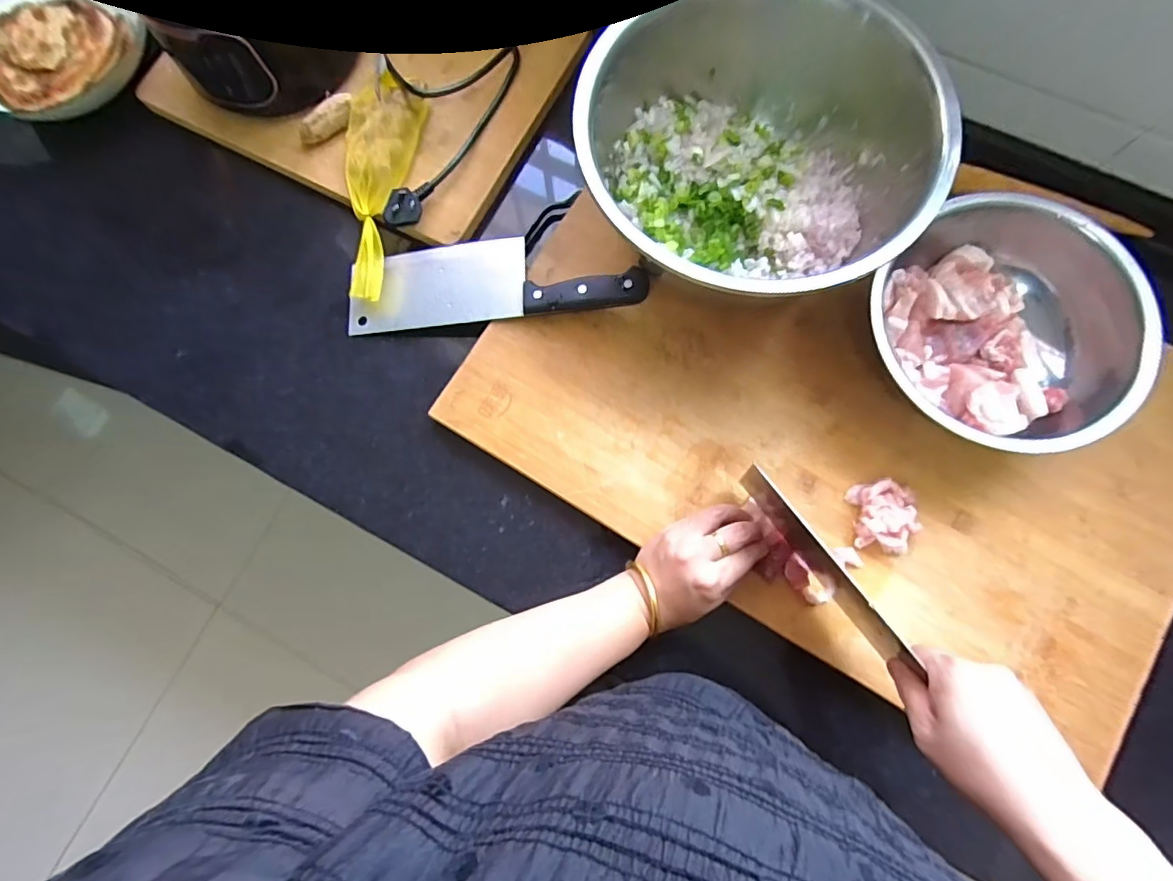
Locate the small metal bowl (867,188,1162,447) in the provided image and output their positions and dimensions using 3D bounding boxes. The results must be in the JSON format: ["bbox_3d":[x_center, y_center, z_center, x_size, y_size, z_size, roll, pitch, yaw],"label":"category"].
[{"bbox_3d":[0.331,-0.089,0.423,0.201,0.067,0.187,0,79,2],"label":"small metal bowl"}]

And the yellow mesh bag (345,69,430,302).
[{"bbox_3d":[-0.210,-0.242,0.503,0.069,0.040,0.215,11,79,5],"label":"yellow mesh bag"}]

